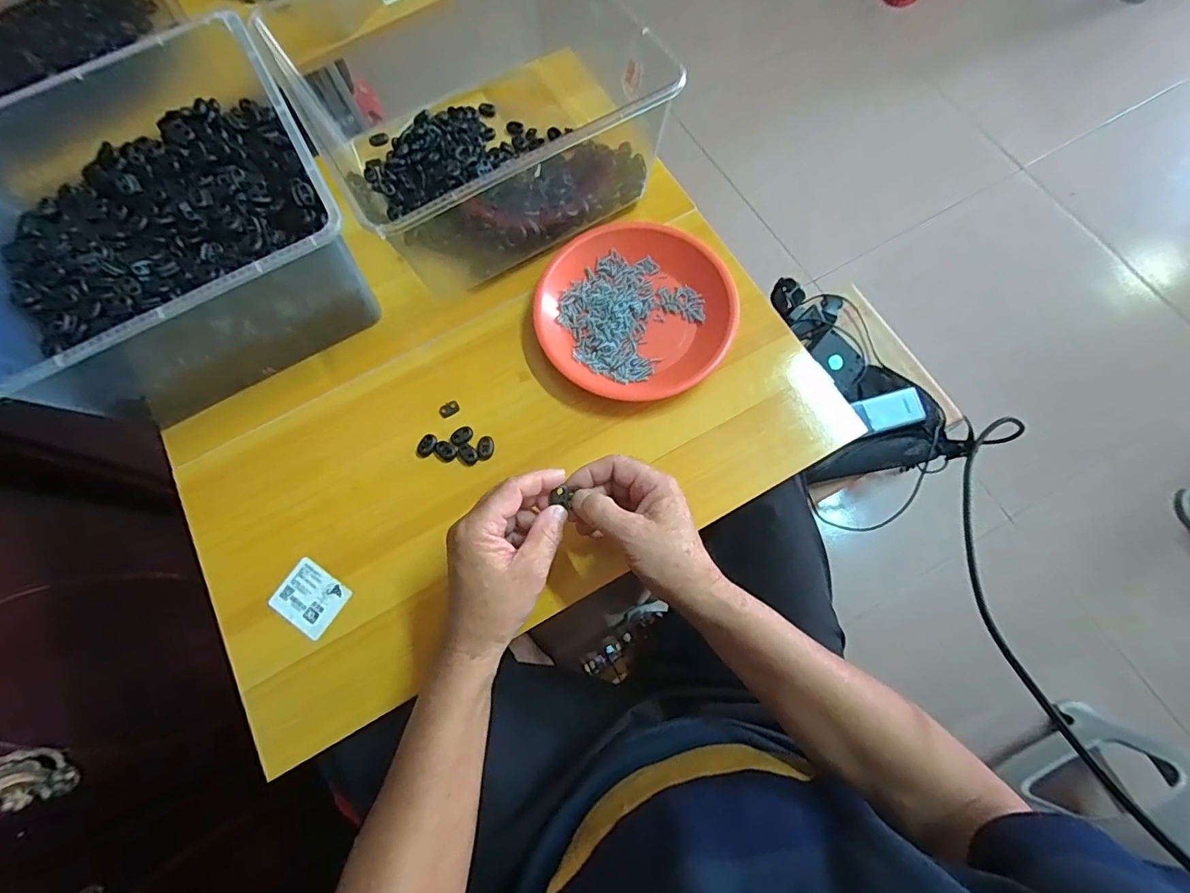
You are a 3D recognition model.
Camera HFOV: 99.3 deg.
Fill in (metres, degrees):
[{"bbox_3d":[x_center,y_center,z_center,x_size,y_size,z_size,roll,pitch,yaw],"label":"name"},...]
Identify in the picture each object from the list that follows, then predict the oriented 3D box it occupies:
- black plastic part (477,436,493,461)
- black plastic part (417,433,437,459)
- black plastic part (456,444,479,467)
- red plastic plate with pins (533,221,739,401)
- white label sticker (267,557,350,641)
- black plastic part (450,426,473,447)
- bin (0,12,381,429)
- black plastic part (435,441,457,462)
[{"bbox_3d":[-0.103,0.002,0.478,0.015,0.006,0.022,-6,72,-1],"label":"black plastic part"},{"bbox_3d":[-0.160,0.000,0.480,0.016,0.004,0.024,22,74,8],"label":"black plastic part"},{"bbox_3d":[-0.120,0.008,0.476,0.017,0.005,0.022,-40,76,-11],"label":"black plastic part"},{"bbox_3d":[0.039,-0.134,0.500,0.190,0.030,0.176,0,72,1],"label":"red plastic plate with pins"},{"bbox_3d":[-0.251,0.133,0.446,0.058,0.005,0.049,33,77,8],"label":"white label sticker"},{"bbox_3d":[-0.127,-0.010,0.480,0.015,0.005,0.022,43,78,13],"label":"black plastic part"},{"bbox_3d":[-0.382,-0.193,0.474,0.308,0.144,0.289,-30,74,-8],"label":"bin"},{"bbox_3d":[-0.141,0.004,0.477,0.022,0.004,0.017,41,77,13],"label":"black plastic part"}]

